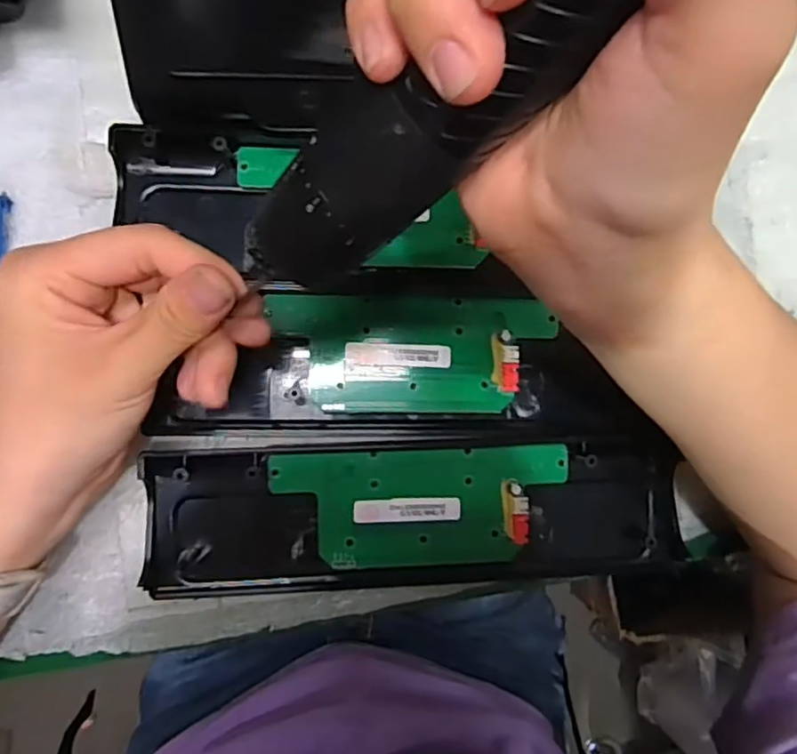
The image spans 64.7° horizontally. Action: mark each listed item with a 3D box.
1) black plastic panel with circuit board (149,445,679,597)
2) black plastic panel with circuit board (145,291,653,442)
[{"bbox_3d":[0.011,0.065,0.293,0.244,0.016,0.063,-1,88,-5],"label":"black plastic panel with circuit board"},{"bbox_3d":[0.003,-0.005,0.295,0.218,0.019,0.066,1,86,-4],"label":"black plastic panel with circuit board"}]

